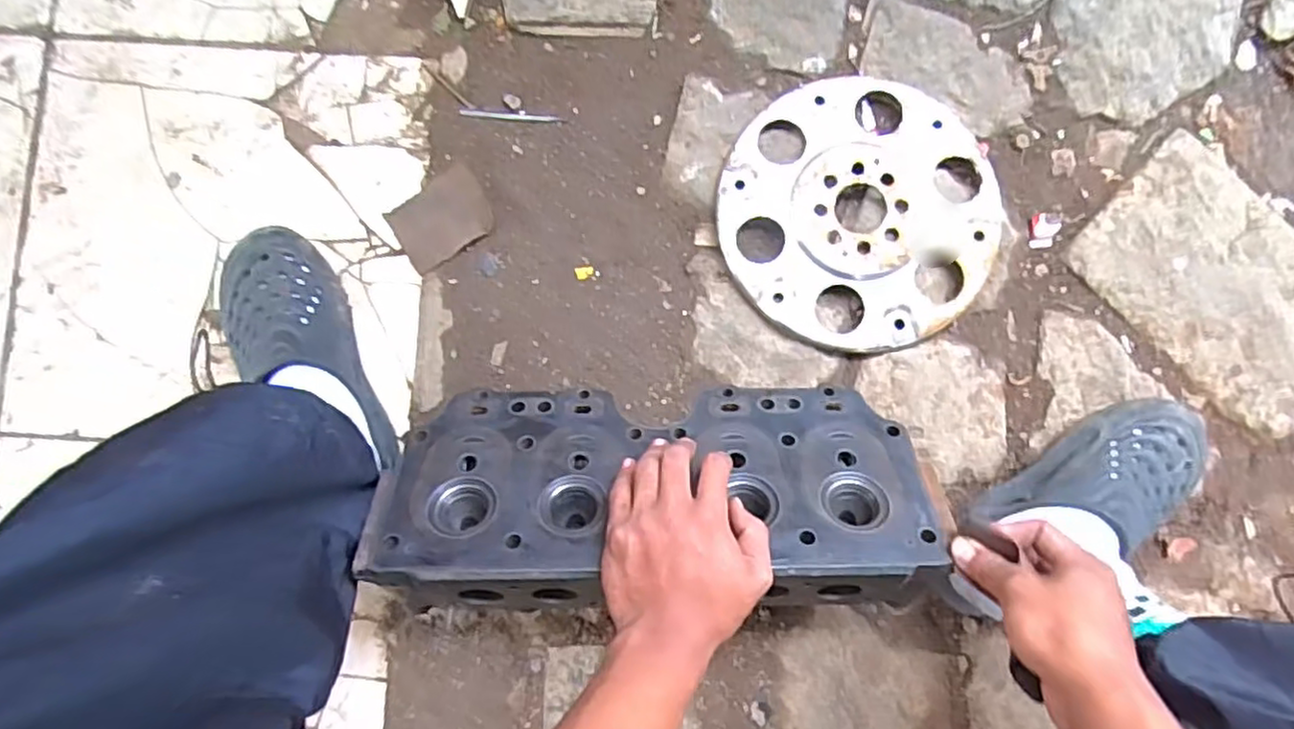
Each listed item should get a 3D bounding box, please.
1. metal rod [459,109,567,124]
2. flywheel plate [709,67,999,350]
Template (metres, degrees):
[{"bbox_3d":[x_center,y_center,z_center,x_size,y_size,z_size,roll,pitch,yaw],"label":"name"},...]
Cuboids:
[{"bbox_3d":[-0.136,-0.253,0.701,0.105,0.004,0.010,4,87,1],"label":"metal rod"},{"bbox_3d":[0.206,-0.148,0.669,0.265,0.024,0.257,0,87,1],"label":"flywheel plate"}]

